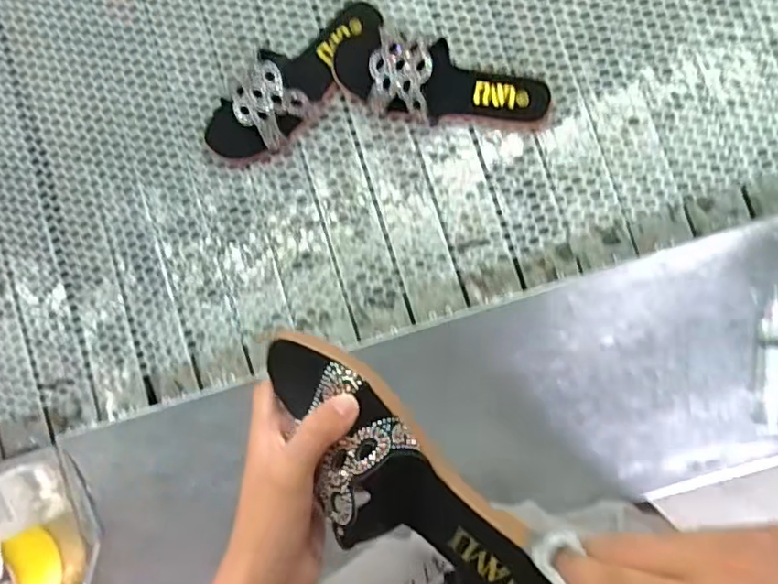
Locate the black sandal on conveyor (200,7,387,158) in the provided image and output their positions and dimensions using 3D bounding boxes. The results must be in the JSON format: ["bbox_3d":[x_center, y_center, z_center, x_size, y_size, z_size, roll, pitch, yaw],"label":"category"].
[{"bbox_3d":[-0.109,-0.240,0.680,0.238,0.067,0.078,-41,84,1],"label":"black sandal on conveyor"}]

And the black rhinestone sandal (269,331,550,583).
[{"bbox_3d":[0.001,0.130,0.365,0.239,0.065,0.107,47,135,14],"label":"black rhinestone sandal"}]

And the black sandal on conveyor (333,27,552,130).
[{"bbox_3d":[0.062,-0.232,0.670,0.241,0.074,0.082,11,87,-7],"label":"black sandal on conveyor"}]

